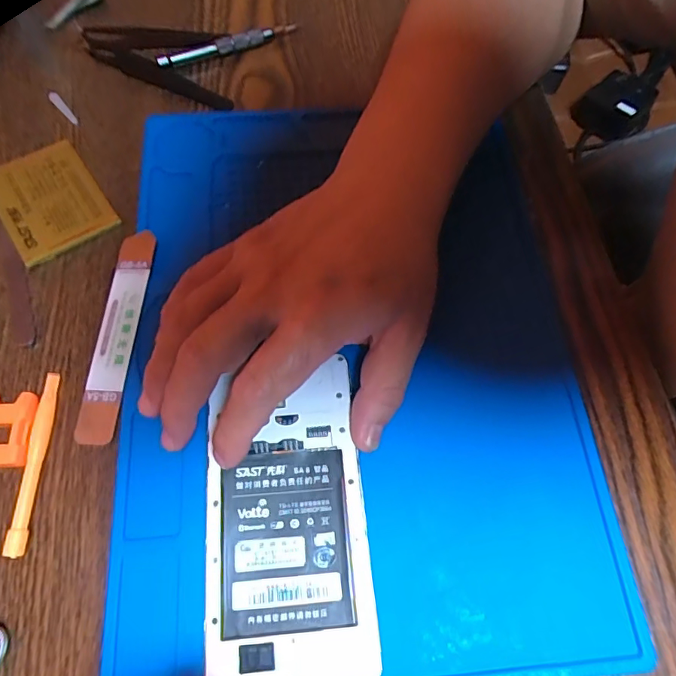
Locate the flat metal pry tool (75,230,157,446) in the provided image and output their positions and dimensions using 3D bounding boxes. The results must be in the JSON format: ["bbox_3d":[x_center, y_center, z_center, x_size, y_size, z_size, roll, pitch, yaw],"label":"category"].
[{"bbox_3d":[-0.115,-0.004,0.255,0.019,0.004,0.116,1,70,7],"label":"flat metal pry tool"}]

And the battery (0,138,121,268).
[{"bbox_3d":[-0.169,-0.081,0.285,0.055,0.006,0.074,-33,73,-14],"label":"battery"}]

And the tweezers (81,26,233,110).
[{"bbox_3d":[-0.116,-0.195,0.332,0.112,0.012,0.050,24,69,7],"label":"tweezers"}]

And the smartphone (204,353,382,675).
[{"bbox_3d":[-0.023,0.079,0.218,0.068,0.006,0.130,-5,68,-4],"label":"smartphone"}]

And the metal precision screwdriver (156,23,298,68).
[{"bbox_3d":[-0.075,-0.203,0.335,0.098,0.010,0.009,-20,70,-10],"label":"metal precision screwdriver"}]

